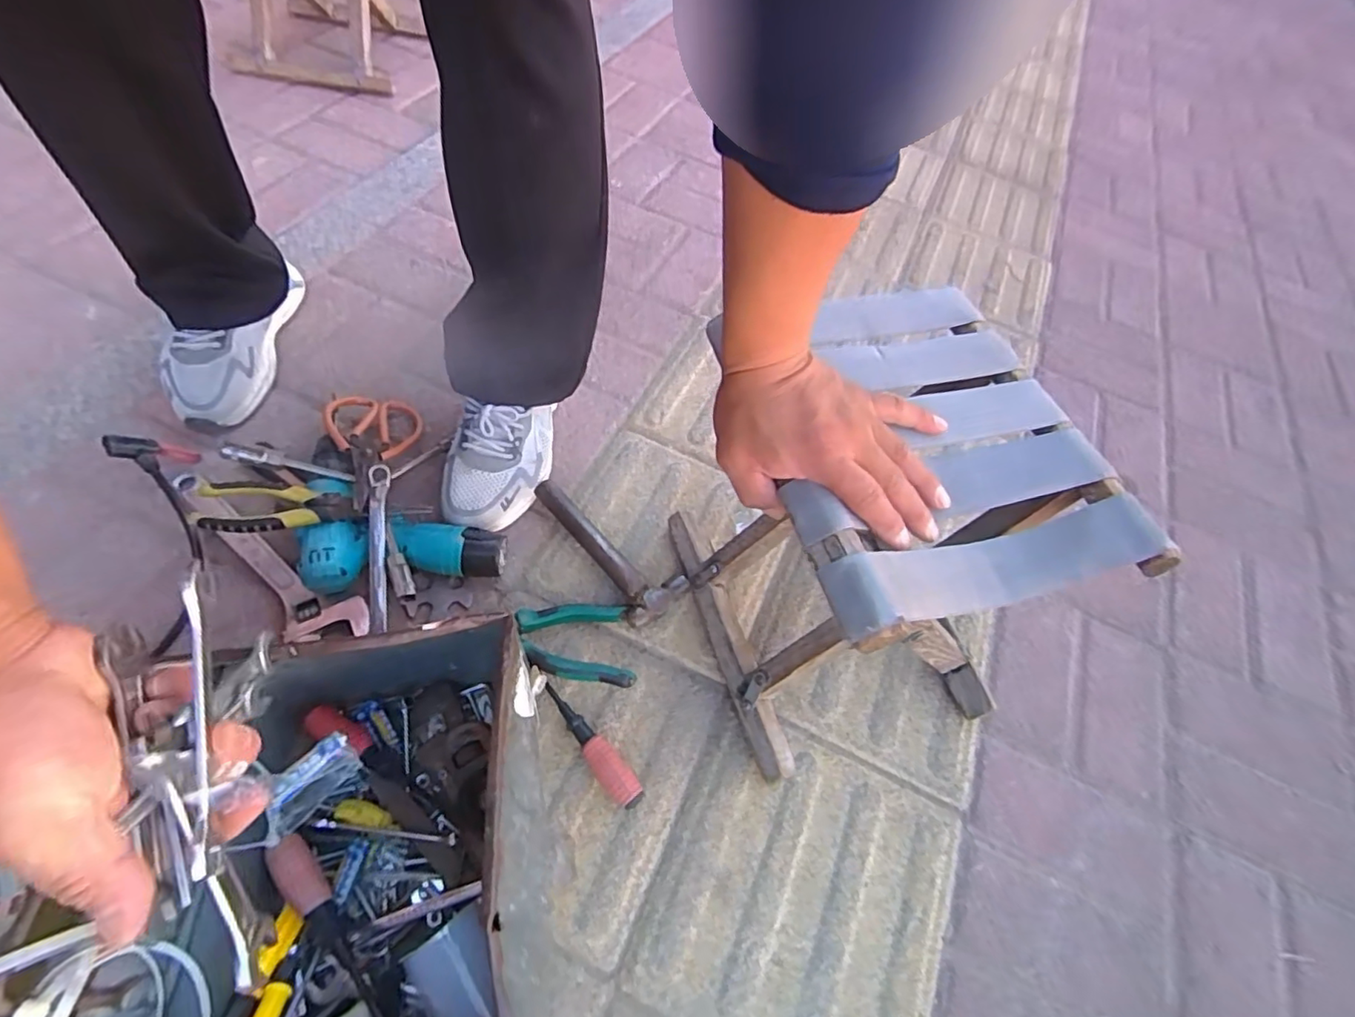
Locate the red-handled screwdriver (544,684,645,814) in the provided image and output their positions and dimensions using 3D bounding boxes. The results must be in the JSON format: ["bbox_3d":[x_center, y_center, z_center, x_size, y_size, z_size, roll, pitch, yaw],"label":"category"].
[{"bbox_3d":[-0.080,0.216,0.538,0.025,0.023,0.131,-37,68,-26],"label":"red-handled screwdriver"}]

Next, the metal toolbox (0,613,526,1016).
[{"bbox_3d":[-0.299,0.233,0.383,0.400,0.176,0.312,-4,58,-9],"label":"metal toolbox"}]

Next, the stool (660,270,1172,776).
[{"bbox_3d":[0.155,0.016,0.520,0.258,0.266,0.289,-14,62,-13],"label":"stool"}]

